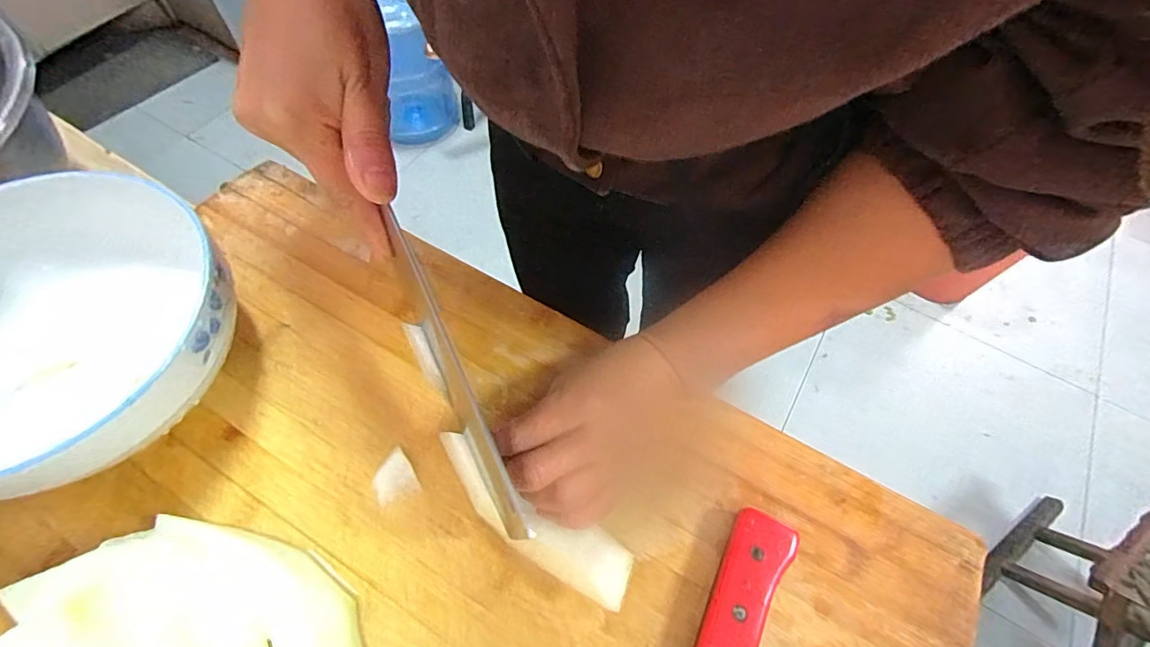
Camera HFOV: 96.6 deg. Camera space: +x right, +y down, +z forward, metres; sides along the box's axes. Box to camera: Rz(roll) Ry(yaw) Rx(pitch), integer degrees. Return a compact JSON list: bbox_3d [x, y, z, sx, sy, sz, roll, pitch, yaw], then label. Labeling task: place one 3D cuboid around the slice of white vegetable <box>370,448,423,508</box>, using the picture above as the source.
[{"bbox_3d":[-0.103,0.086,0.290,0.023,0.005,0.027,-25,65,-16],"label":"slice of white vegetable"}]

